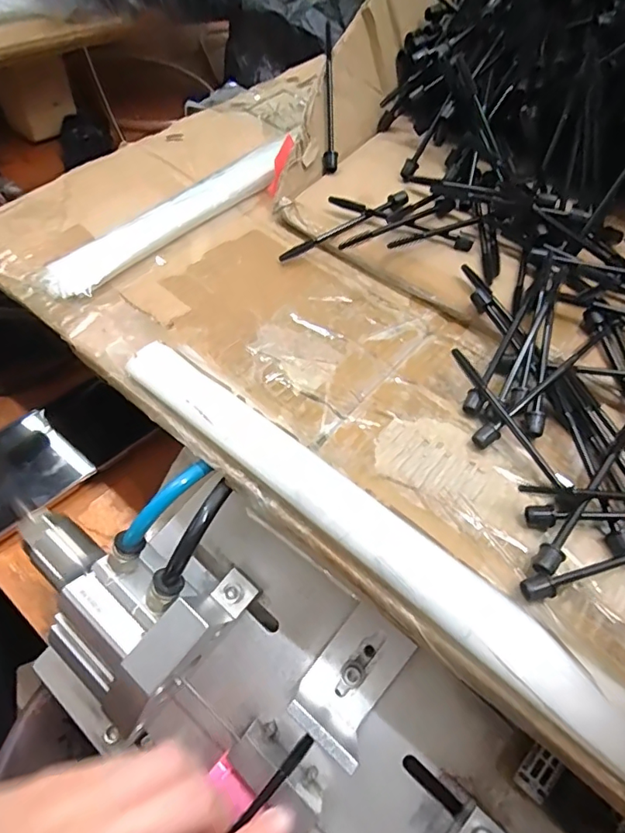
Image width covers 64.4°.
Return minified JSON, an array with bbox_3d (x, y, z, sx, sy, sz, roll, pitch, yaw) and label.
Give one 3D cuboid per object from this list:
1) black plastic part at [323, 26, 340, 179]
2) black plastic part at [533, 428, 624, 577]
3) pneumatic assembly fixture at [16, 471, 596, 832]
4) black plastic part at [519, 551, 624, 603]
[{"bbox_3d":[0.013,-0.232,0.364,0.012,0.011,0.101,-1,96,-3],"label":"black plastic part"},{"bbox_3d":[0.131,0.038,0.237,0.010,0.014,0.098,39,58,17],"label":"black plastic part"},{"bbox_3d":[0.003,0.161,0.241,0.365,0.103,0.145,40,58,18],"label":"pneumatic assembly fixture"},{"bbox_3d":[0.137,0.063,0.222,0.099,0.010,0.010,-12,58,-17],"label":"black plastic part"}]

